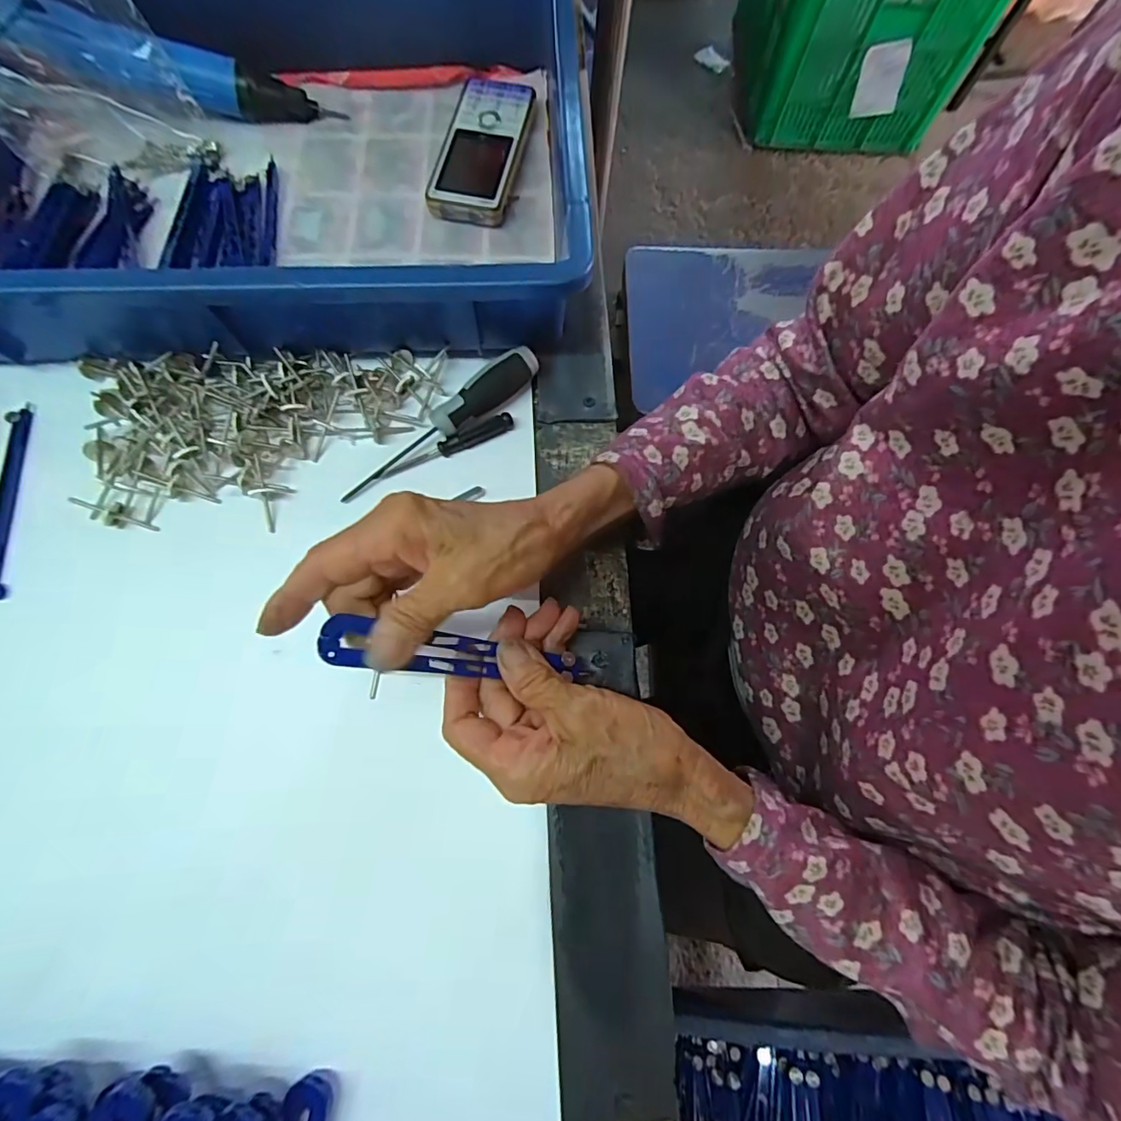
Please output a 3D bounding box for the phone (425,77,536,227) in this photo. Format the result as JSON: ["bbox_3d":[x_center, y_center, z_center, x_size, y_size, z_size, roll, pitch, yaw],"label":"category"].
[{"bbox_3d":[-0.057,-0.302,0.383,0.055,0.020,0.125,11,73,2],"label":"phone"}]

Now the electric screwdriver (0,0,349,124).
[{"bbox_3d":[-0.281,-0.347,0.365,0.218,0.029,0.032,-1,72,-23],"label":"electric screwdriver"}]

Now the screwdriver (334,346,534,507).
[{"bbox_3d":[-0.074,-0.086,0.324,0.145,0.023,0.018,-37,77,-11],"label":"screwdriver"}]

